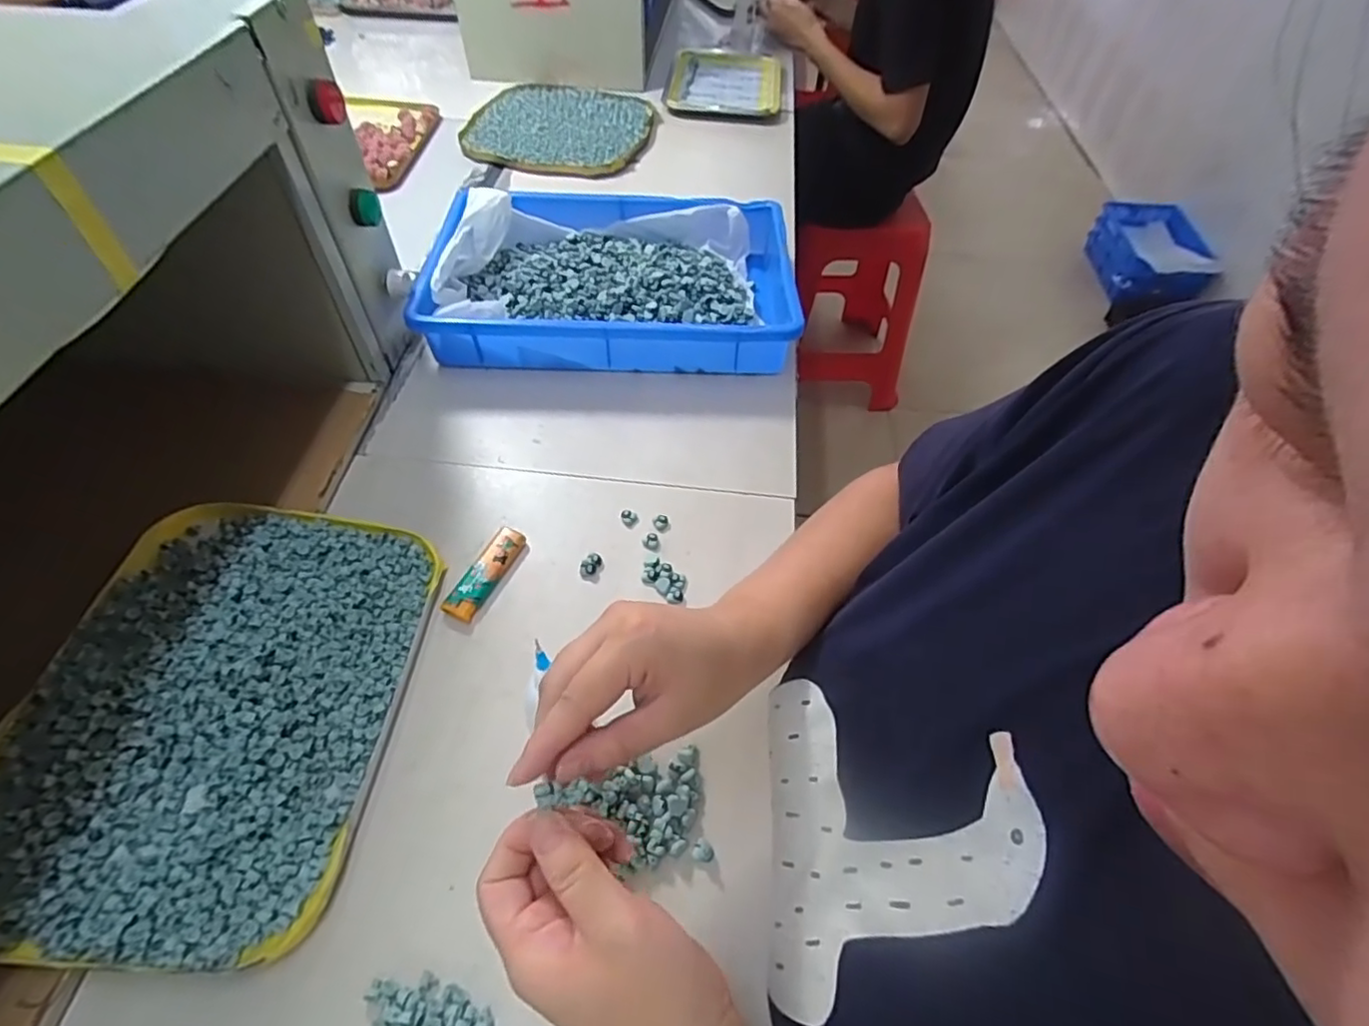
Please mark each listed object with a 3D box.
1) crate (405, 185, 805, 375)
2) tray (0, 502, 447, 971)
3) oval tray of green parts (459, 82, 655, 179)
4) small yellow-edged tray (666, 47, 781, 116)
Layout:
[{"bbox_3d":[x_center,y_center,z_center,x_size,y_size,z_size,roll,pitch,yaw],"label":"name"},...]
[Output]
[{"bbox_3d":[-0.070,-0.242,0.646,0.343,0.069,0.233,4,52,-4],"label":"crate"},{"bbox_3d":[-0.286,0.110,0.387,0.204,0.028,0.271,6,52,-2],"label":"tray"},{"bbox_3d":[-0.181,-0.577,0.922,0.256,0.016,0.266,12,52,2],"label":"oval tray of green parts"},{"bbox_3d":[0.072,-0.717,1.041,0.187,0.027,0.262,6,52,-3],"label":"small yellow-edged tray"}]

